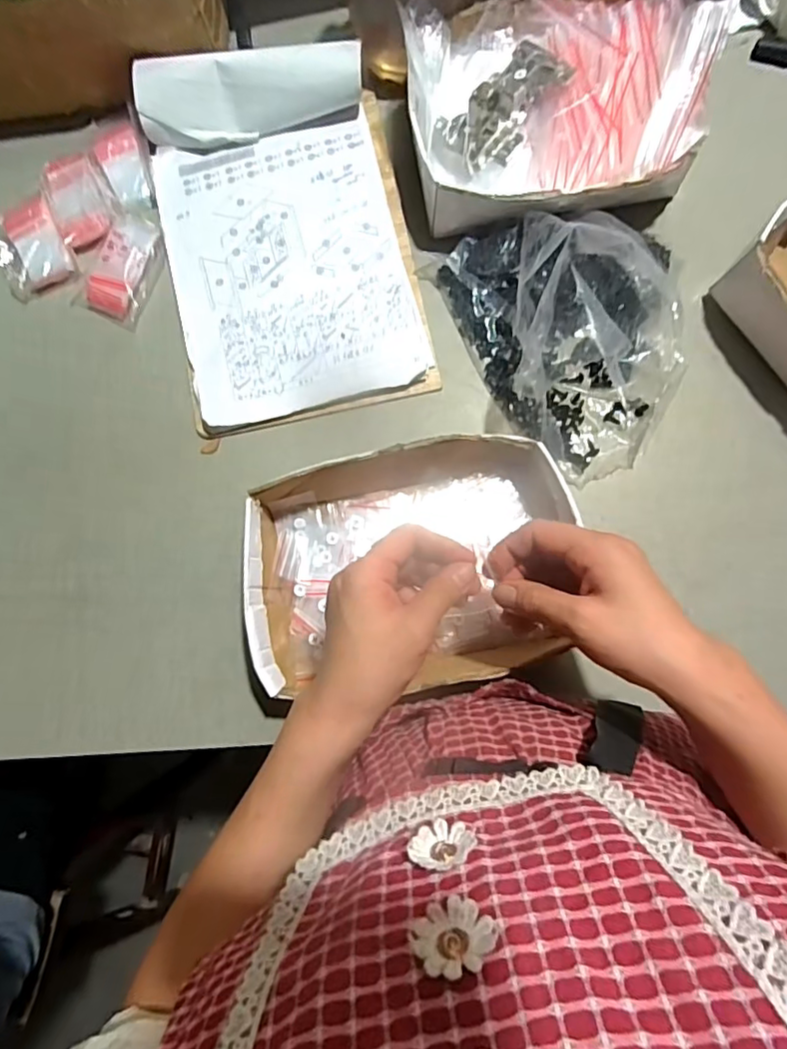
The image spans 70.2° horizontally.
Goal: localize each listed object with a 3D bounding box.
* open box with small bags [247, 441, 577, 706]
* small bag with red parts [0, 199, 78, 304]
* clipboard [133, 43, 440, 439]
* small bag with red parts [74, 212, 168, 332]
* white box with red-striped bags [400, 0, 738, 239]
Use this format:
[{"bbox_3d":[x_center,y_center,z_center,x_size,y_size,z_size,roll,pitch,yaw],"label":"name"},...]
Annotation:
[{"bbox_3d":[0.014,0.033,0.455,0.251,0.068,0.185,-7,84,1],"label":"open box with small bags"},{"bbox_3d":[-0.345,-0.261,0.529,0.062,0.014,0.079,-29,84,-1],"label":"small bag with red parts"},{"bbox_3d":[-0.099,-0.262,0.512,0.220,0.042,0.328,-12,84,1],"label":"clipboard"},{"bbox_3d":[-0.254,-0.241,0.524,0.060,0.014,0.102,20,85,4],"label":"small bag with red parts"},{"bbox_3d":[0.140,-0.374,0.491,0.252,0.074,0.215,-12,84,1],"label":"white box with red-striped bags"}]

